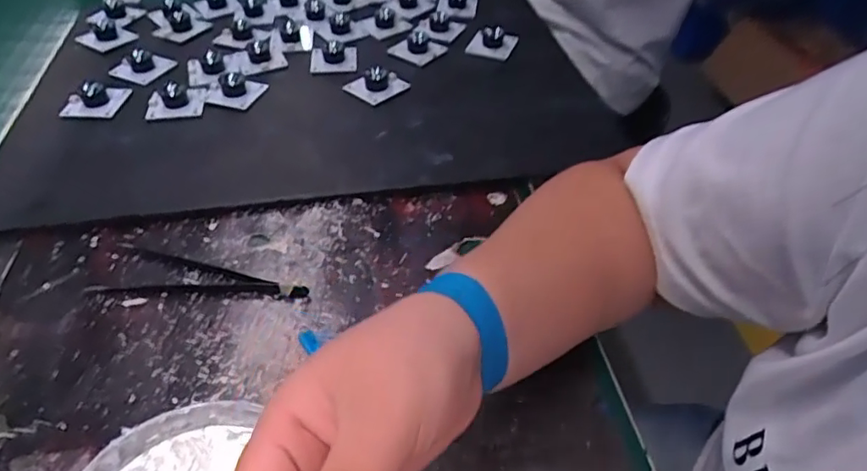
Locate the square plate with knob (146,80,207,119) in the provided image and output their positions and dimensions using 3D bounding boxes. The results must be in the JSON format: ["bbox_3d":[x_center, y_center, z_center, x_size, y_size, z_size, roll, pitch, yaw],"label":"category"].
[{"bbox_3d":[-0.219,-0.121,0.485,0.043,0.020,0.047,-3,45,-5],"label":"square plate with knob"}]

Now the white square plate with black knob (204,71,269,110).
[{"bbox_3d":[-0.172,-0.129,0.497,0.044,0.015,0.039,15,47,14],"label":"white square plate with black knob"}]

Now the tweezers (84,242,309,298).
[{"bbox_3d":[-0.144,0.029,0.355,0.131,0.007,0.038,10,45,9],"label":"tweezers"}]

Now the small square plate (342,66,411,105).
[{"bbox_3d":[-0.050,-0.137,0.507,0.041,0.026,0.041,-35,55,-31],"label":"small square plate"}]

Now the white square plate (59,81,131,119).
[{"bbox_3d":[-0.287,-0.120,0.484,0.042,0.017,0.043,6,45,4],"label":"white square plate"}]

